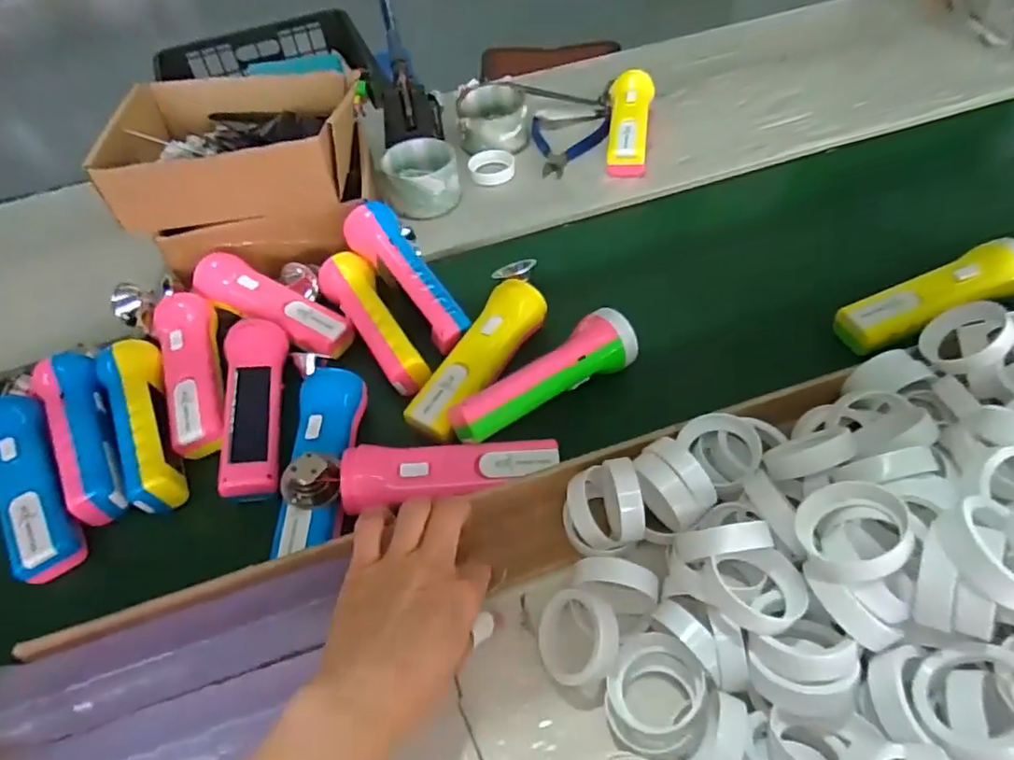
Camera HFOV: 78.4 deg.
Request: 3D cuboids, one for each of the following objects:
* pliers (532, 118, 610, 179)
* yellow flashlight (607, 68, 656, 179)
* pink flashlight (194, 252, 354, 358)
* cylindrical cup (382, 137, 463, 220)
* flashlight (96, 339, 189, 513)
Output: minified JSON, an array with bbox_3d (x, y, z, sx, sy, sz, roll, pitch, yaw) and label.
[{"bbox_3d":[0.064,-0.279,0.741,0.099,0.019,0.108,-3,52,4],"label":"pliers"},{"bbox_3d":[0.146,-0.305,0.737,0.050,0.041,0.176,5,53,9],"label":"yellow flashlight"},{"bbox_3d":[-0.216,-0.069,0.572,0.155,0.043,0.044,22,57,21],"label":"pink flashlight"},{"bbox_3d":[-0.092,-0.225,0.686,0.078,0.047,0.089,-10,52,-2],"label":"cylindrical cup"},{"bbox_3d":[-0.292,0.032,0.503,0.044,0.041,0.155,-26,54,-14],"label":"flashlight"}]

